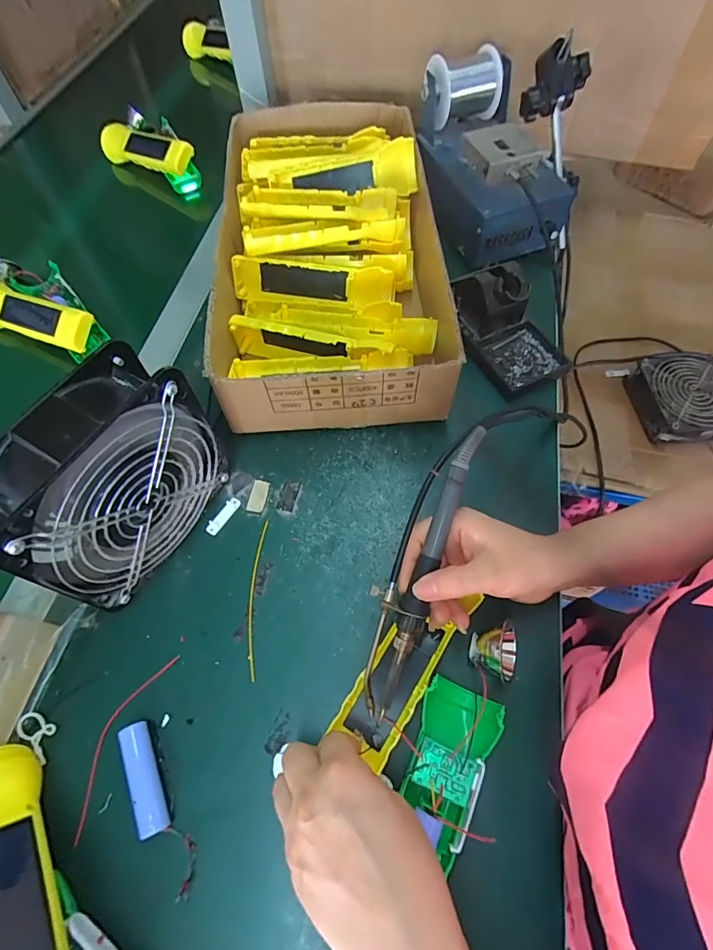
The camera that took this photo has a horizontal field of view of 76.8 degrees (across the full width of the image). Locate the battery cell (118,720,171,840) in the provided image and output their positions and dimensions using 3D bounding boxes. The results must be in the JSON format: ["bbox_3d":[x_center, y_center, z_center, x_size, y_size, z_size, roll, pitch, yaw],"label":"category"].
[{"bbox_3d":[-0.141,0.201,0.301,0.016,0.018,0.067,-24,64,-10],"label":"battery cell"}]

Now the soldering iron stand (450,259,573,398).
[{"bbox_3d":[0.154,-0.150,0.440,0.075,0.066,0.118,-22,64,-9],"label":"soldering iron stand"}]

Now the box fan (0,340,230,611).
[{"bbox_3d":[-0.172,0.009,0.327,0.063,0.152,0.153,29,67,16],"label":"box fan"}]

